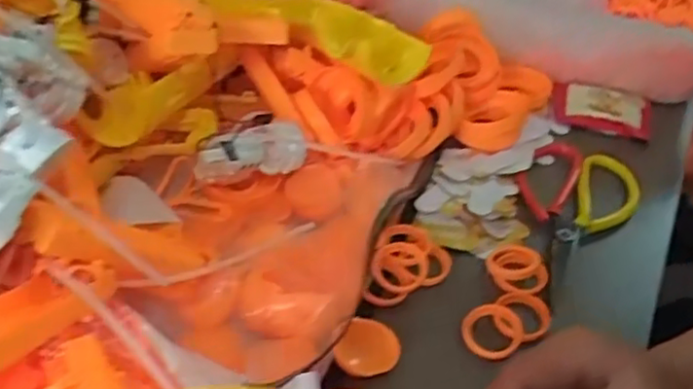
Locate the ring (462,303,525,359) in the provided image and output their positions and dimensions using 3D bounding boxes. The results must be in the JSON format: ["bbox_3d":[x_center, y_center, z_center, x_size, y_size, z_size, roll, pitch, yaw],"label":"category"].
[{"bbox_3d":[0.091,0.084,0.424,0.037,0.006,0.039,3,42,-3],"label":"ring"}]

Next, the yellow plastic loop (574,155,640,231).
[{"bbox_3d":[0.204,-0.003,0.527,0.045,0.017,0.083,15,43,10],"label":"yellow plastic loop"}]

